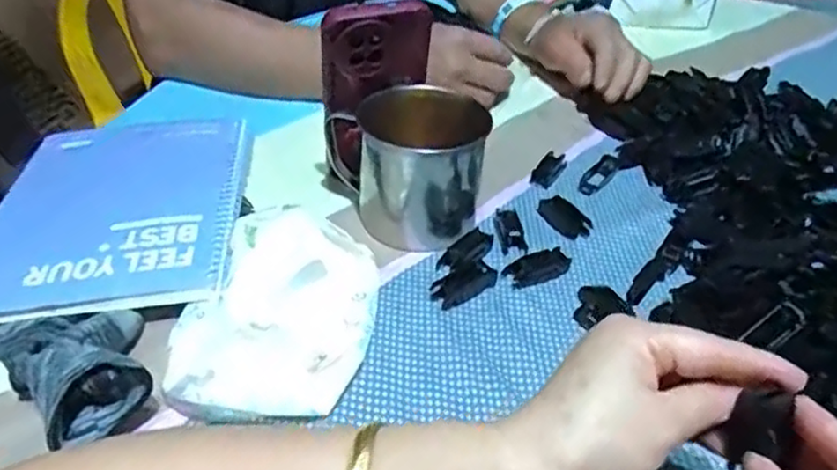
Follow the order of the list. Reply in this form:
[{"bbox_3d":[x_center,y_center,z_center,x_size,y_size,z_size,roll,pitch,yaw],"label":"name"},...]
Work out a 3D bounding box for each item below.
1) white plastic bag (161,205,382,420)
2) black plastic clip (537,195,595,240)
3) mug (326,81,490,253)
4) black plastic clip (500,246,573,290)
[{"bbox_3d":[-0.084,0.040,0.415,0.112,0.039,0.155,3,36,2],"label":"white plastic bag"},{"bbox_3d":[0.113,-0.012,0.528,0.021,0.011,0.048,-16,40,-22],"label":"black plastic clip"},{"bbox_3d":[-0.008,-0.052,0.516,0.093,0.091,0.098,-12,38,-18],"label":"mug"},{"bbox_3d":[0.082,0.023,0.482,0.048,0.012,0.018,-12,38,-18],"label":"black plastic clip"}]

